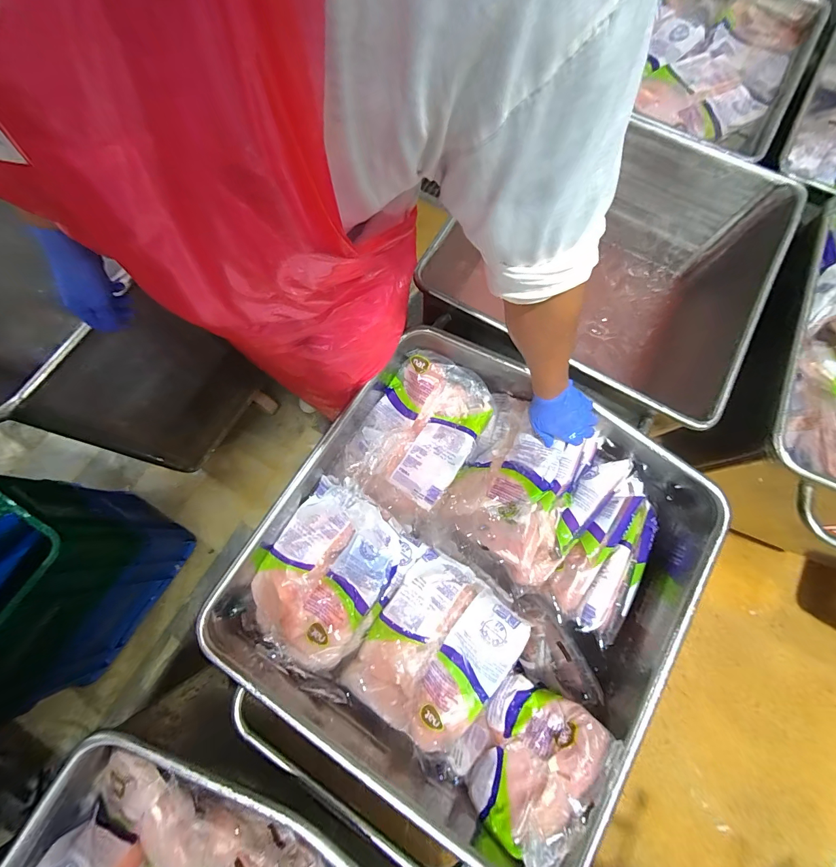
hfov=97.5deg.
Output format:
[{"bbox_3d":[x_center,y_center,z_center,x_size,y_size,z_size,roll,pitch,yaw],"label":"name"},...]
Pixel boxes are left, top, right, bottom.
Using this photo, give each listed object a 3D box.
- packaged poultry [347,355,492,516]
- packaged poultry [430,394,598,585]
[{"bbox_3d":[-0.002,-0.003,0.740,0.219,0.064,0.311,29,76,7],"label":"packaged poultry"},{"bbox_3d":[0.198,0.099,0.701,0.224,0.109,0.303,30,76,7],"label":"packaged poultry"}]

